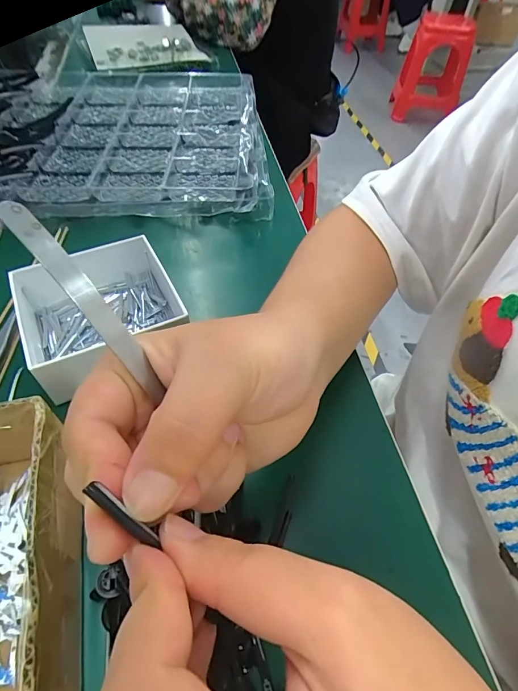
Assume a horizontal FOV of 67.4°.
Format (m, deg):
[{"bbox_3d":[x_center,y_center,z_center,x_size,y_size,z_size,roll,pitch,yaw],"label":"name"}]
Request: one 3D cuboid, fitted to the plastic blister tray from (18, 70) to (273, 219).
[{"bbox_3d":[-0.120,-0.260,0.470,0.237,0.035,0.343,-3,52,-5],"label":"plastic blister tray"}]

